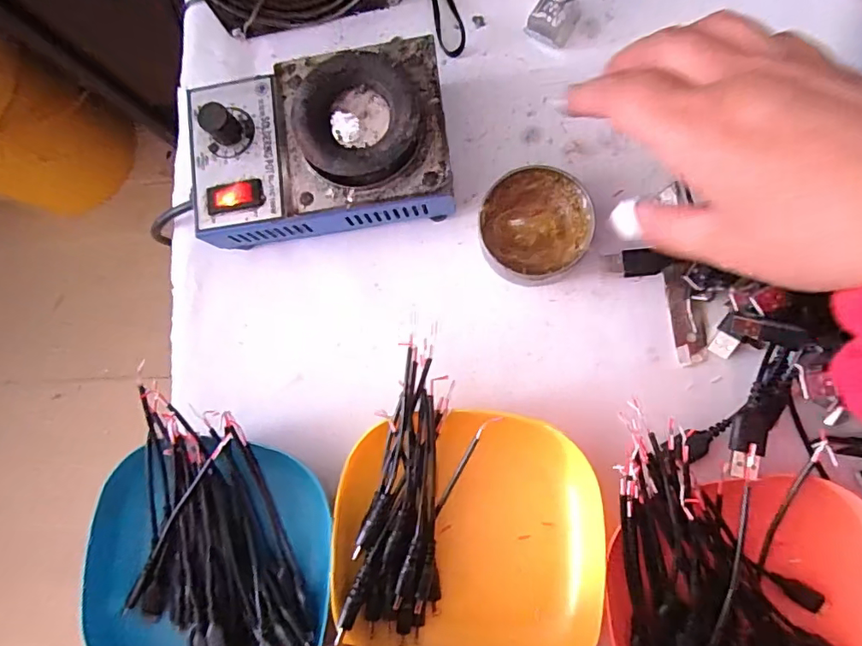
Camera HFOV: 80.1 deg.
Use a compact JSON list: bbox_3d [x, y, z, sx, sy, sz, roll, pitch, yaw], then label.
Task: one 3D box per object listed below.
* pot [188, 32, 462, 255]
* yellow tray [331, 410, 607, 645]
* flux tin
[{"bbox_3d":[-0.065,-0.101,0.302,0.152,0.063,0.098,-10,84,6],"label":"pot"},{"bbox_3d":[0.019,0.124,0.279,0.138,0.031,0.145,5,85,7],"label":"yellow tray"},{"bbox_3d":[0.060,-0.055,0.299,0.061,0.027,0.068,-1,85,7],"label":"flux tin"}]

